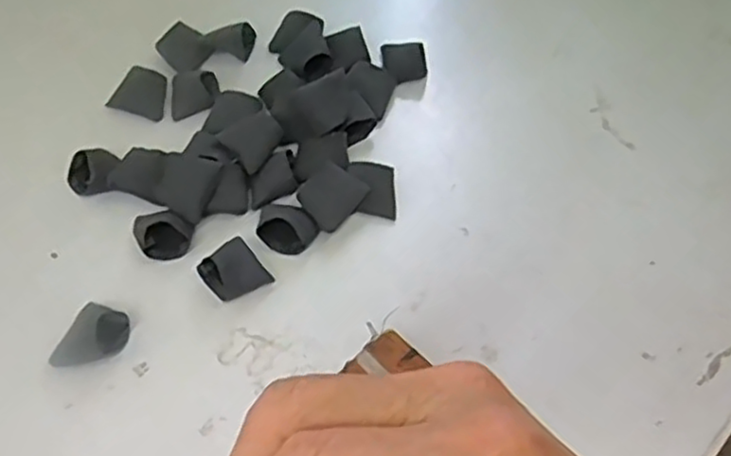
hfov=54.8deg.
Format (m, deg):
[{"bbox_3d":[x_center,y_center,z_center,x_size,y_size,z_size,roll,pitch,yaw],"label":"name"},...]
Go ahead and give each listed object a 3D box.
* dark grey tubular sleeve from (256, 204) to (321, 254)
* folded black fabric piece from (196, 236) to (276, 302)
[{"bbox_3d":[-0.054,-0.002,0.462,0.041,0.021,0.032,39,63,22],"label":"dark grey tubular sleeve"},{"bbox_3d":[-0.084,0.026,0.451,0.036,0.014,0.038,-36,64,-23],"label":"folded black fabric piece"}]

